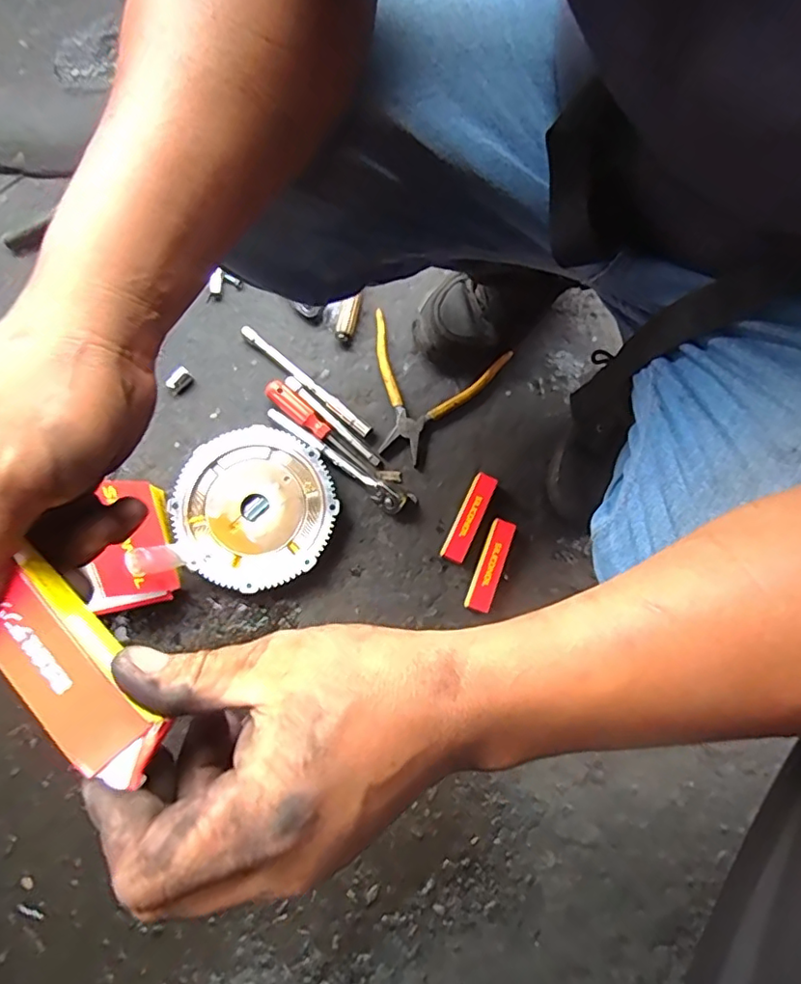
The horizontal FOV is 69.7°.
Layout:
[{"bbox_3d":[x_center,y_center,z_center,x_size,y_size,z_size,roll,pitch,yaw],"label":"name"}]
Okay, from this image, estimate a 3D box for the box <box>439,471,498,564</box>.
[{"bbox_3d":[0.079,0.030,0.671,0.028,0.026,0.106,26,78,5],"label":"box"}]

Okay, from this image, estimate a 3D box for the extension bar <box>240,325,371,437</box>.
[{"bbox_3d":[-0.117,-0.137,0.709,0.200,0.019,0.015,39,80,8],"label":"extension bar"}]

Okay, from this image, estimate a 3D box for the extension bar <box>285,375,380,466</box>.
[{"bbox_3d":[-0.082,-0.087,0.698,0.152,0.015,0.014,42,80,8],"label":"extension bar"}]

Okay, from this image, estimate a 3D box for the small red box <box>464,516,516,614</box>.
[{"bbox_3d":[0.103,0.083,0.657,0.027,0.022,0.106,21,78,4],"label":"small red box"}]

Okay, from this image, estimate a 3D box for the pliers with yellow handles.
[{"bbox_3d":[0.031,-0.118,0.708,0.169,0.022,0.167,16,78,3],"label":"pliers with yellow handles"}]

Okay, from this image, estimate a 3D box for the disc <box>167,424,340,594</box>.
[{"bbox_3d":[-0.167,0.016,0.666,0.176,0.042,0.186,0,77,-1],"label":"disc"}]

